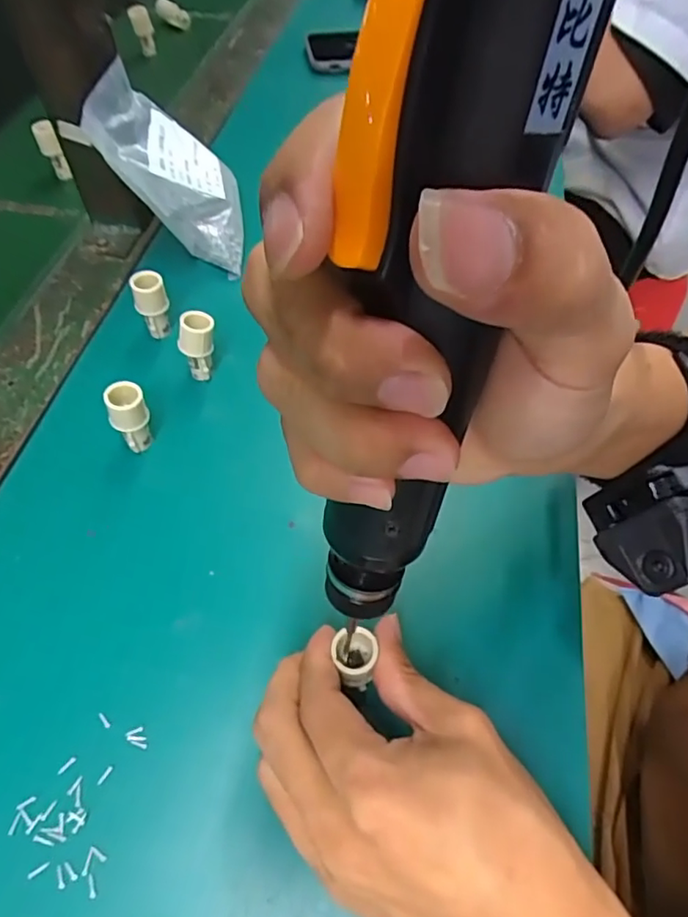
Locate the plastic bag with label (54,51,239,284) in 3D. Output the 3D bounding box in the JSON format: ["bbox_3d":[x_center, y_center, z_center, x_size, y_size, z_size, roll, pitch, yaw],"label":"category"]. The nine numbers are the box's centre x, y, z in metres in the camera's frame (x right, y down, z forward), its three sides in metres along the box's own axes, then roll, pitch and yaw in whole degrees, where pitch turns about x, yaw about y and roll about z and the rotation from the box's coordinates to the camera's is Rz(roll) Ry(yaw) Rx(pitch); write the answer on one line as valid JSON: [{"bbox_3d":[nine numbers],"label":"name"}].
[{"bbox_3d":[-0.121,-0.195,0.400,0.124,0.045,0.104,23,49,-36],"label":"plastic bag with label"}]

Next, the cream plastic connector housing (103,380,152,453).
[{"bbox_3d":[-0.114,-0.020,0.316,0.019,0.045,0.017,-16,57,-14],"label":"cream plastic connector housing"}]

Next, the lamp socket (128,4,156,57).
[{"bbox_3d":[-0.212,-0.449,0.618,0.022,0.047,0.019,-12,56,-11],"label":"lamp socket"}]

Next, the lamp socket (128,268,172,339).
[{"bbox_3d":[-0.119,-0.095,0.364,0.019,0.041,0.015,-17,58,-15],"label":"lamp socket"}]

